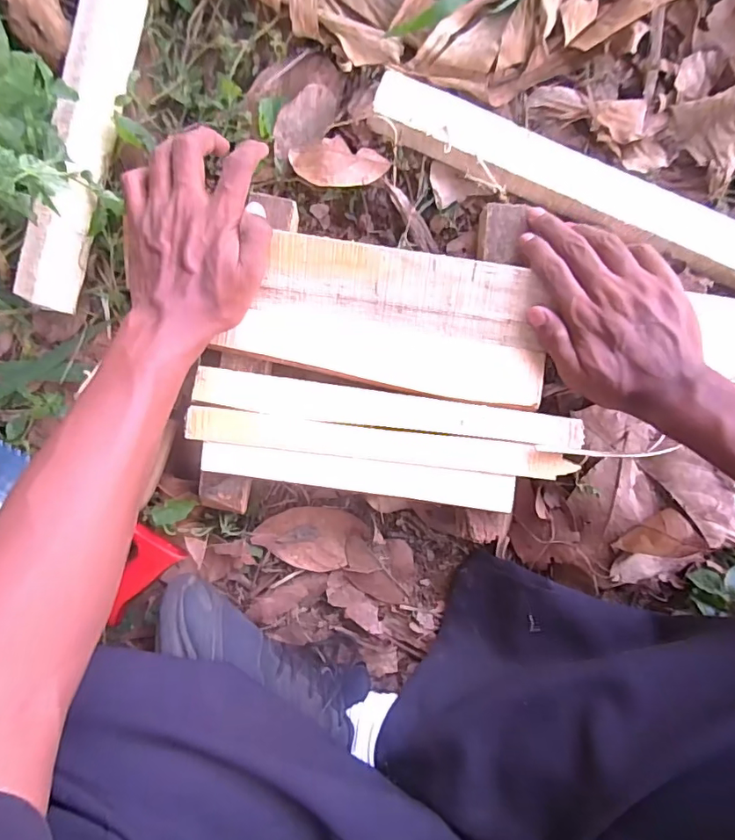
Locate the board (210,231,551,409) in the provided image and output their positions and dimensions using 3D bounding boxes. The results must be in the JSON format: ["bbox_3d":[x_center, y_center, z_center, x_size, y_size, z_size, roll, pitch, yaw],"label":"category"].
[{"bbox_3d":[0.019,-0.077,0.386,0.237,0.018,0.100,10,97,1],"label":"board"}]

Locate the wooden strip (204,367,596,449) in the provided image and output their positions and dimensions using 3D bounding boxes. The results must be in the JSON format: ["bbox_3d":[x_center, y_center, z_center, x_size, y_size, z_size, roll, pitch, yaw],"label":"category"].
[{"bbox_3d":[0.016,-0.006,0.392,0.296,0.012,0.030,8,97,1],"label":"wooden strip"}]

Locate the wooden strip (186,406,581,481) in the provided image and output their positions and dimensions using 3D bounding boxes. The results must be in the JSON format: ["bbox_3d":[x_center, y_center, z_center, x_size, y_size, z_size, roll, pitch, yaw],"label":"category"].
[{"bbox_3d":[0.009,0.019,0.395,0.295,0.010,0.026,6,97,1],"label":"wooden strip"}]

